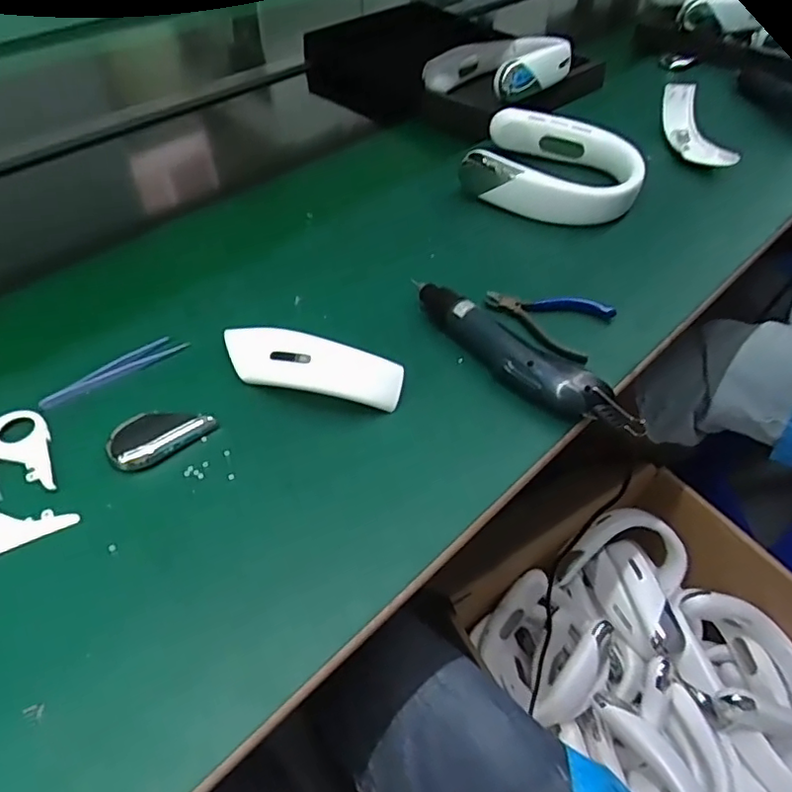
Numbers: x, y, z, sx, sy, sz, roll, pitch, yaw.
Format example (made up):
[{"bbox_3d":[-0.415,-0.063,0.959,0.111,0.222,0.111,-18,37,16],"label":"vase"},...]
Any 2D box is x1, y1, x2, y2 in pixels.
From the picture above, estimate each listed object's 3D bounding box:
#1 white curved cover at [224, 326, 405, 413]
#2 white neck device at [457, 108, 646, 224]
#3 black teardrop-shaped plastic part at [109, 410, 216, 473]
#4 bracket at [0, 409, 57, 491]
[{"bbox_3d":[-0.078,-0.027,0.495,0.169,0.047,0.047,14,50,11],"label":"white curved cover"},{"bbox_3d":[0.198,-0.289,0.734,0.209,0.059,0.187,15,51,12],"label":"white neck device"},{"bbox_3d":[-0.194,0.028,0.478,0.079,0.012,0.046,-28,55,-23],"label":"black teardrop-shaped plastic part"},{"bbox_3d":[-0.297,0.045,0.462,0.046,0.006,0.090,-22,53,-19],"label":"bracket"}]

